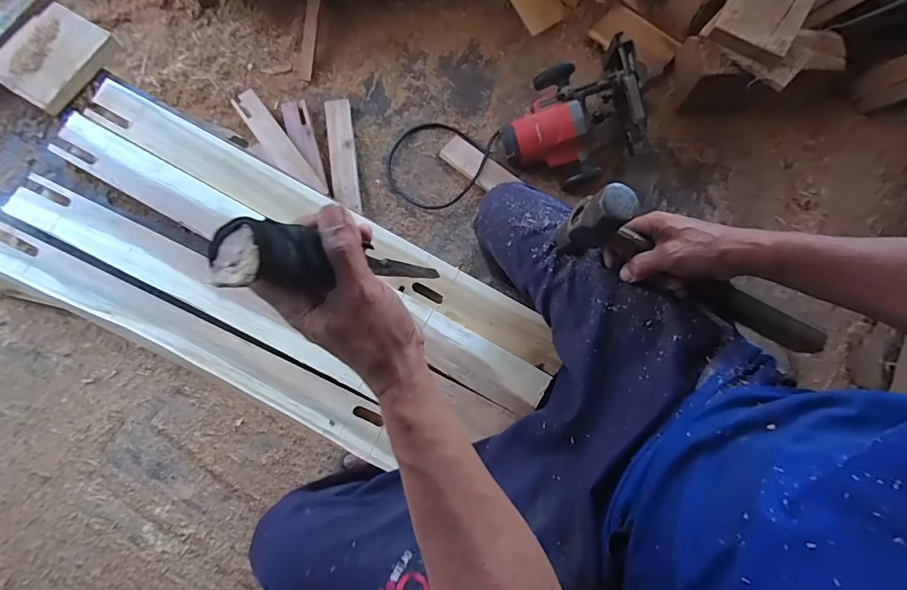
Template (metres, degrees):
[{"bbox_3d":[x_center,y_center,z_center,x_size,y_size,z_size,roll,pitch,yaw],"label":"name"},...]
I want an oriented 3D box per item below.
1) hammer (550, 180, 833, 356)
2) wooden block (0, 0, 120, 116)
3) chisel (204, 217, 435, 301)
[{"bbox_3d":[0.261,-0.015,0.473,0.305,0.104,0.050,26,80,-4],"label":"hammer"},{"bbox_3d":[-0.555,-0.331,0.617,0.118,0.020,0.139,31,80,7],"label":"wooden block"},{"bbox_3d":[-0.073,-0.020,0.357,0.042,0.251,0.045,0,90,20],"label":"chisel"}]

